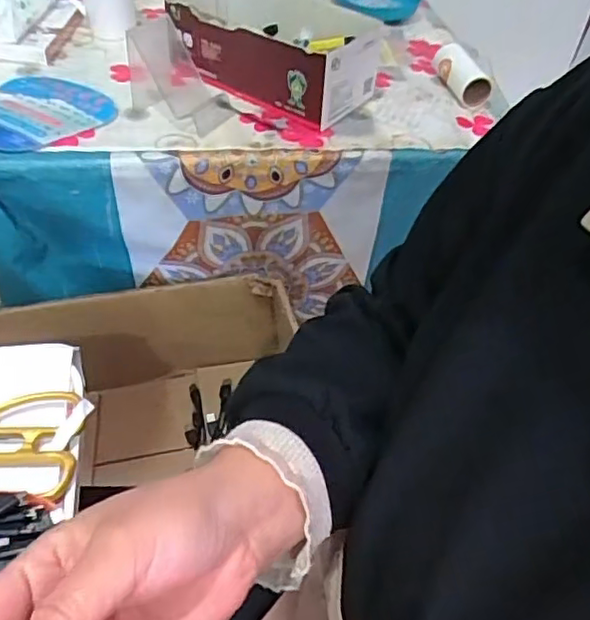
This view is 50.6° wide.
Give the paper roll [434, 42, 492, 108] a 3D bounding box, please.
[{"bbox_3d":[0.225,-0.325,0.851,0.039,0.039,0.116,-11,49,-17],"label":"paper roll"}]

